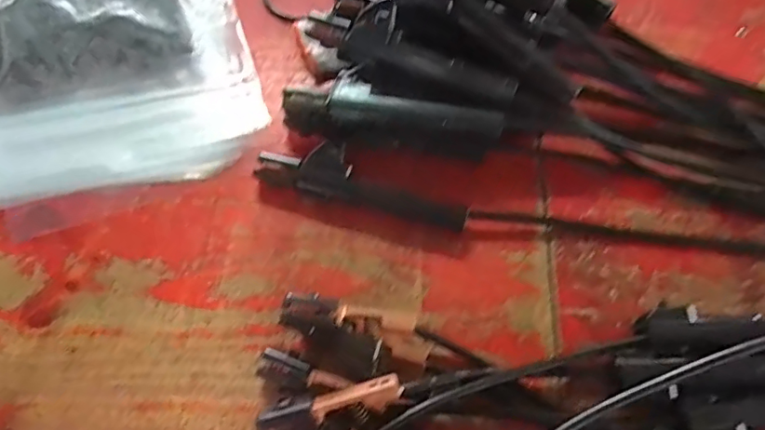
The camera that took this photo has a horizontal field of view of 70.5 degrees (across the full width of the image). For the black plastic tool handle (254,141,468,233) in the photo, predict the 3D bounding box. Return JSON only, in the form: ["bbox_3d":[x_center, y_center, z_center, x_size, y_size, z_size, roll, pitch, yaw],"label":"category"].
[{"bbox_3d":[-0.017,-0.029,0.502,0.194,0.026,0.045,14,64,6],"label":"black plastic tool handle"}]

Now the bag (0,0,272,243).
[{"bbox_3d":[-0.348,-0.228,0.570,0.358,0.064,0.489,-17,65,-9],"label":"bag"}]

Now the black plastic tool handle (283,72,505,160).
[{"bbox_3d":[0.007,-0.086,0.511,0.200,0.060,0.049,11,64,5],"label":"black plastic tool handle"}]

